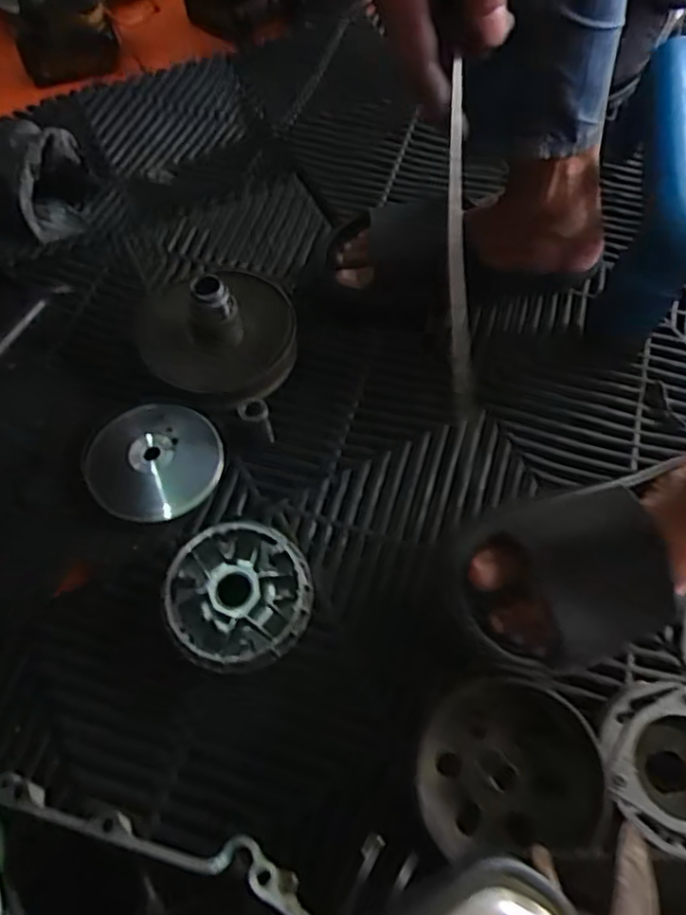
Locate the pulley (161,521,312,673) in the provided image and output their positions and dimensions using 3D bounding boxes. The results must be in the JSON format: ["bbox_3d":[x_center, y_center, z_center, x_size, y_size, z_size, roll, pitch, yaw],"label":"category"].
[{"bbox_3d":[-0.077,0.104,0.498,0.101,0.036,0.102,-1,61,1],"label":"pulley"}]

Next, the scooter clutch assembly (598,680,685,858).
[{"bbox_3d":[0.214,0.199,0.431,0.098,0.036,0.096,-1,61,1],"label":"scooter clutch assembly"}]

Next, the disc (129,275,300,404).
[{"bbox_3d":[-0.118,-0.130,0.593,0.141,0.074,0.145,-1,61,1],"label":"disc"}]

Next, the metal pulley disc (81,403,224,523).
[{"bbox_3d":[-0.156,-0.002,0.554,0.106,0.018,0.102,-6,61,-2],"label":"metal pulley disc"}]

